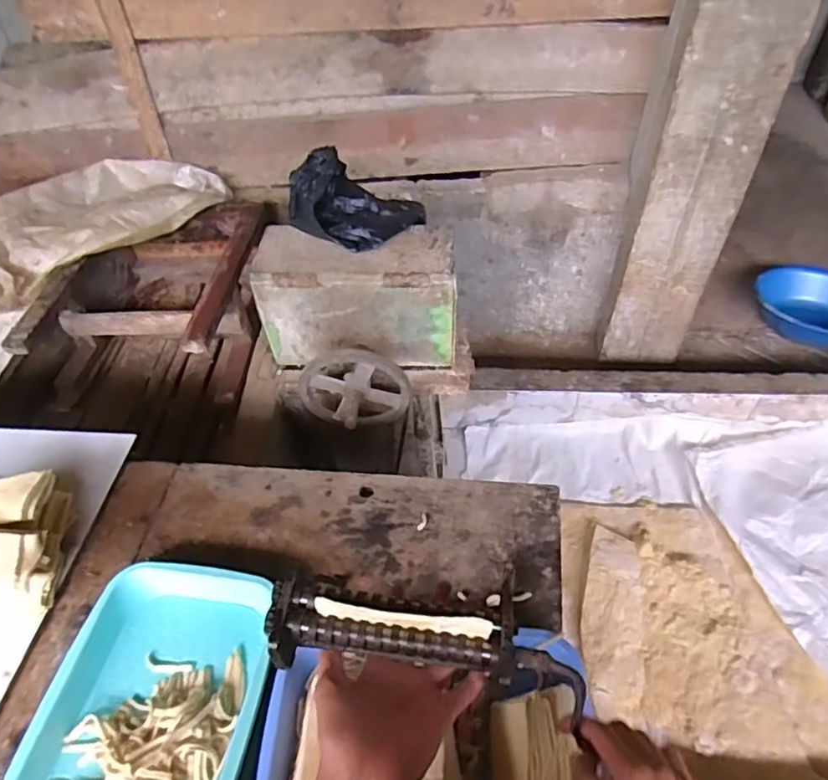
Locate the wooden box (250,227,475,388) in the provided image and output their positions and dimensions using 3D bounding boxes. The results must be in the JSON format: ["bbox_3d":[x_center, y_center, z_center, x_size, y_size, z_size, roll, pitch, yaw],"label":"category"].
[{"bbox_3d":[-0.081,-0.154,1.112,0.379,0.248,0.133,6,49,7],"label":"wooden box"}]

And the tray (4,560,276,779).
[{"bbox_3d":[-0.267,0.335,0.621,0.221,0.052,0.329,6,50,7],"label":"tray"}]

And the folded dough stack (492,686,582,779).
[{"bbox_3d":[0.107,0.350,0.545,0.075,0.047,0.133,0,49,2],"label":"folded dough stack"}]

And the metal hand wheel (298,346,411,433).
[{"bbox_3d":[-0.111,0.029,1.080,0.195,0.199,0.088,18,49,-15],"label":"metal hand wheel"}]

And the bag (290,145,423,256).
[{"bbox_3d":[-0.107,-0.340,1.057,0.209,0.094,0.186,34,58,27],"label":"bag"}]

